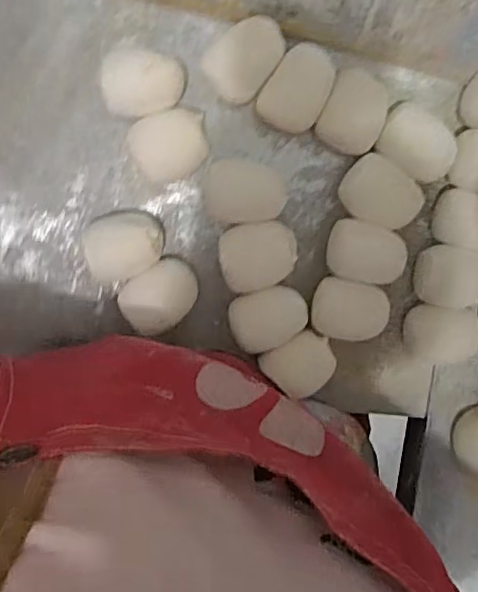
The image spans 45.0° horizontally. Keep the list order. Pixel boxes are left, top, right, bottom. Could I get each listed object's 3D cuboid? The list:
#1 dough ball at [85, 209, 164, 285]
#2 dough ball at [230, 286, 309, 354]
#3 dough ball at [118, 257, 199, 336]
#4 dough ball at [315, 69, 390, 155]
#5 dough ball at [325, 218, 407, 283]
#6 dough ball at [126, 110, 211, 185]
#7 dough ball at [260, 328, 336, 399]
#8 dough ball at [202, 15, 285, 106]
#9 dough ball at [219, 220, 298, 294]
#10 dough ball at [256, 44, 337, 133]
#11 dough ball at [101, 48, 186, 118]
[{"bbox_3d":[-0.091,-0.043,0.468,0.057,0.048,0.052,-1,99,-4],"label":"dough ball"},{"bbox_3d":[0.024,0.016,0.488,0.066,0.037,0.049,-24,100,0],"label":"dough ball"},{"bbox_3d":[-0.064,-0.001,0.479,0.061,0.044,0.049,-32,99,2],"label":"dough ball"},{"bbox_3d":[0.092,-0.148,0.471,0.050,0.027,0.059,21,97,-7],"label":"dough ball"},{"bbox_3d":[0.107,-0.037,0.490,0.064,0.029,0.047,13,98,-5],"label":"dough ball"},{"bbox_3d":[-0.055,-0.120,0.464,0.059,0.036,0.050,-16,100,-1],"label":"dough ball"},{"bbox_3d":[0.052,0.058,0.498,0.058,0.039,0.049,-27,100,1],"label":"dough ball"},{"bbox_3d":[0.005,-0.186,0.460,0.065,0.031,0.047,-42,99,3],"label":"dough ball"},{"bbox_3d":[0.015,-0.035,0.483,0.061,0.034,0.053,-15,100,-1],"label":"dough ball"},{"bbox_3d":[0.047,-0.166,0.467,0.048,0.029,0.065,27,96,-7],"label":"dough ball"},{"bbox_3d":[-0.074,-0.166,0.453,0.062,0.044,0.048,-1,99,-3],"label":"dough ball"}]

